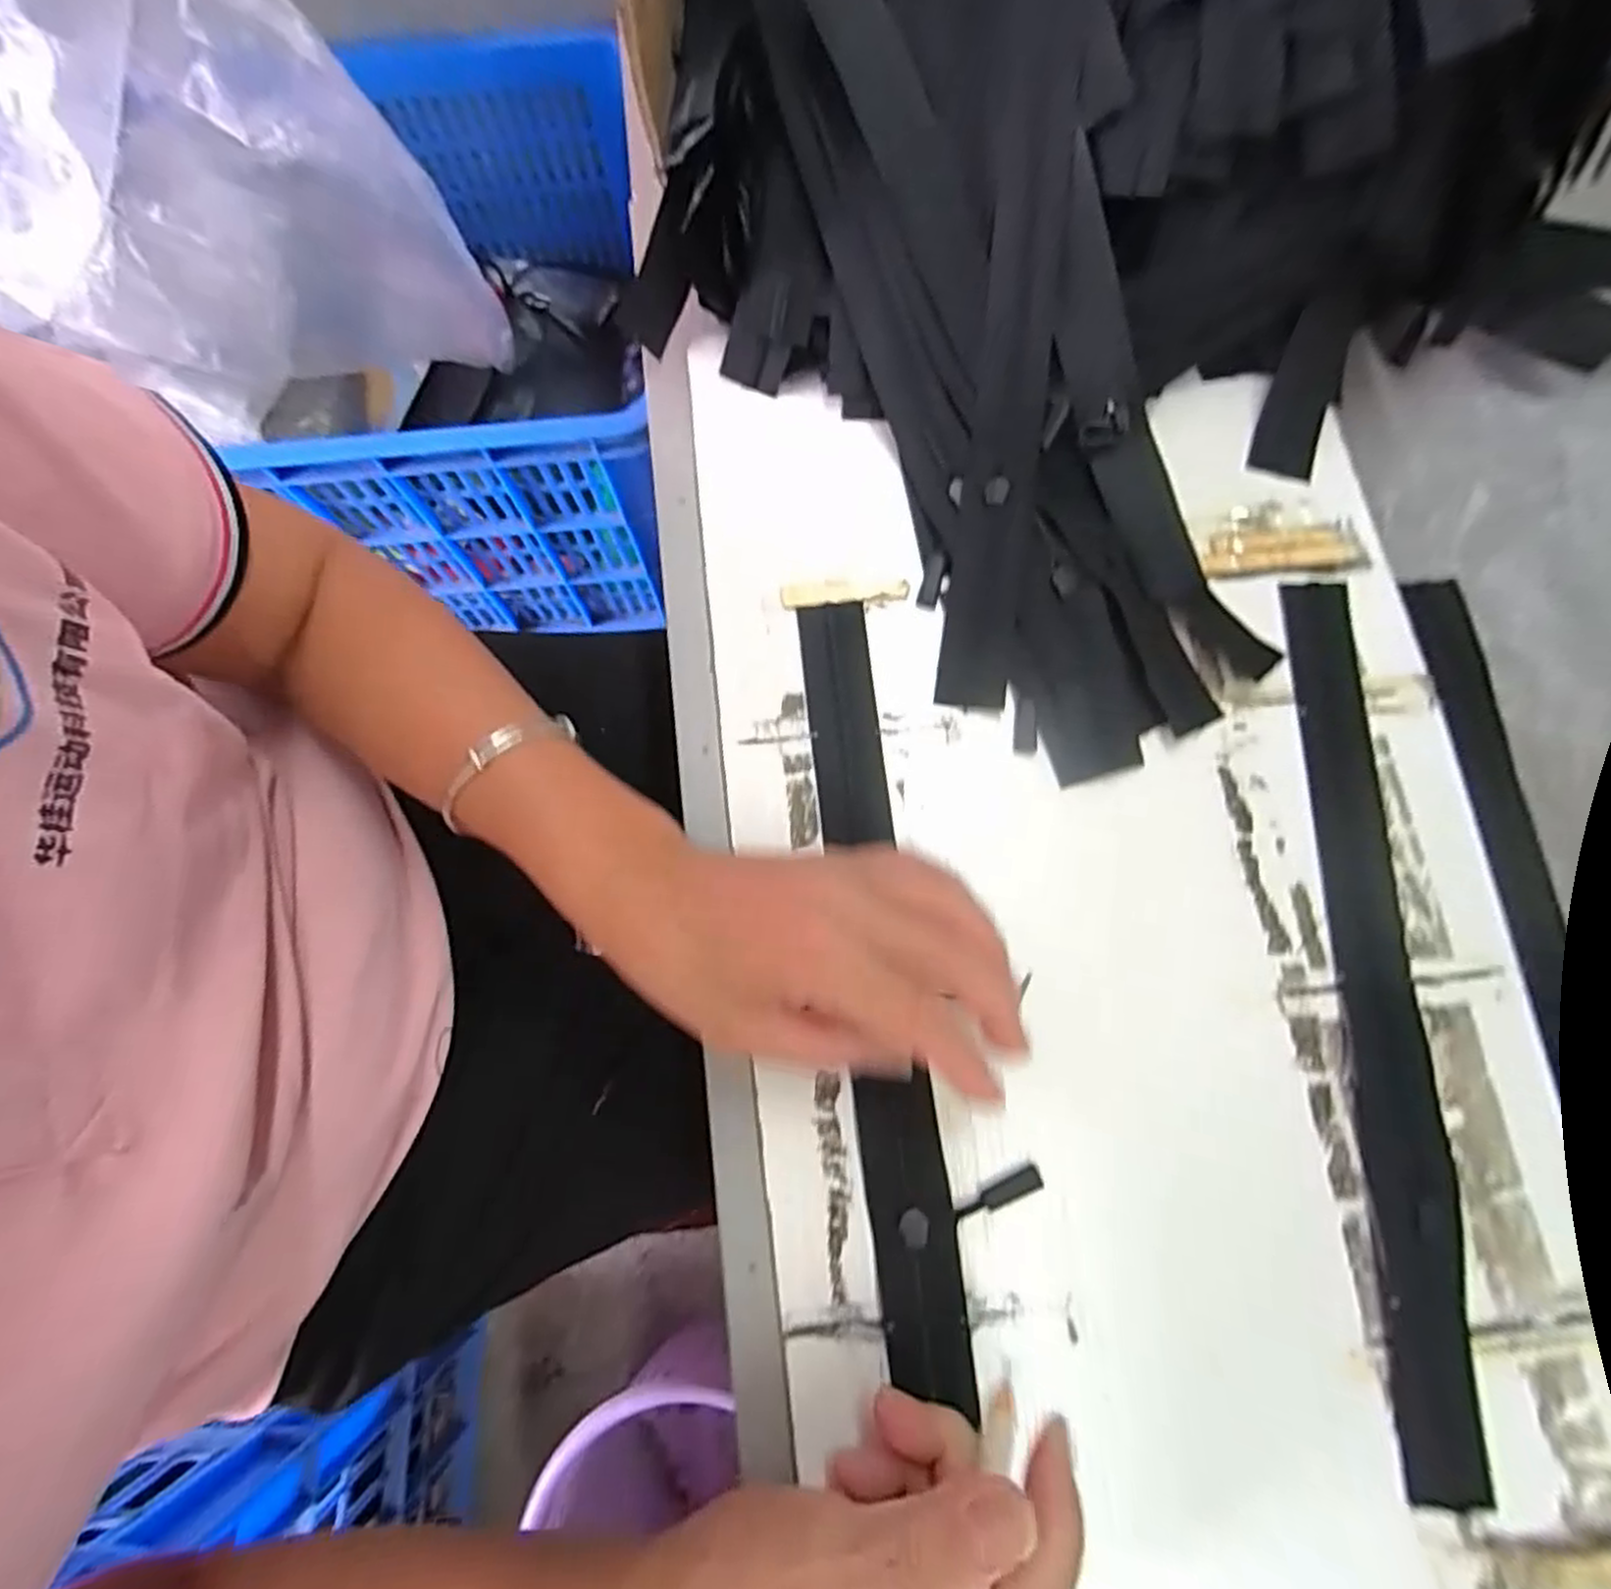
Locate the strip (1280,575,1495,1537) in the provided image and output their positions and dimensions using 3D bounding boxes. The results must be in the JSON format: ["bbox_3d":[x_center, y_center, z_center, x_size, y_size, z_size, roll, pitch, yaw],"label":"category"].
[{"bbox_3d":[0.231,0.075,0.309,0.032,0.004,0.349,2,75,-2],"label":"strip"}]

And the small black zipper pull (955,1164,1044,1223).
[{"bbox_3d":[0.073,0.151,0.286,0.036,0.004,0.009,-26,77,-6],"label":"small black zipper pull"}]

